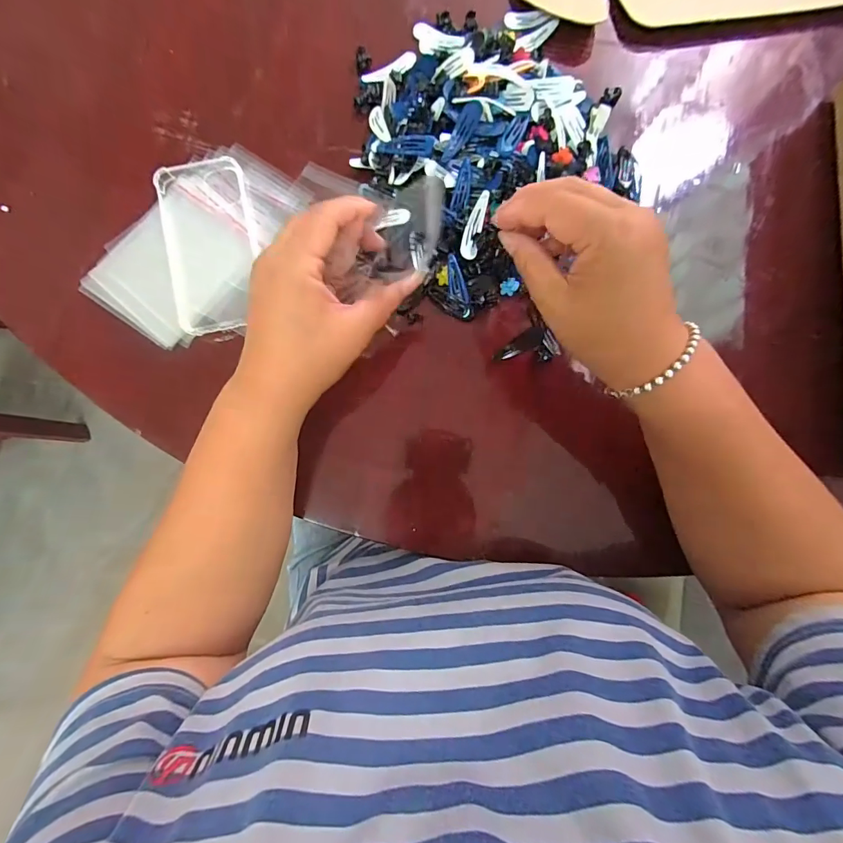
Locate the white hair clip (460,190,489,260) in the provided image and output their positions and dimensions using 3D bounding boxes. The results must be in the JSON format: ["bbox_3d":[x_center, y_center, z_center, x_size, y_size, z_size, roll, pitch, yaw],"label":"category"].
[{"bbox_3d":[0.040,-0.146,0.315,0.013,0.004,0.047,17,108,1],"label":"white hair clip"}]

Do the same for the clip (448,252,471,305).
[{"bbox_3d":[0.027,-0.109,0.326,0.012,0.004,0.038,-20,101,-2],"label":"clip"}]

